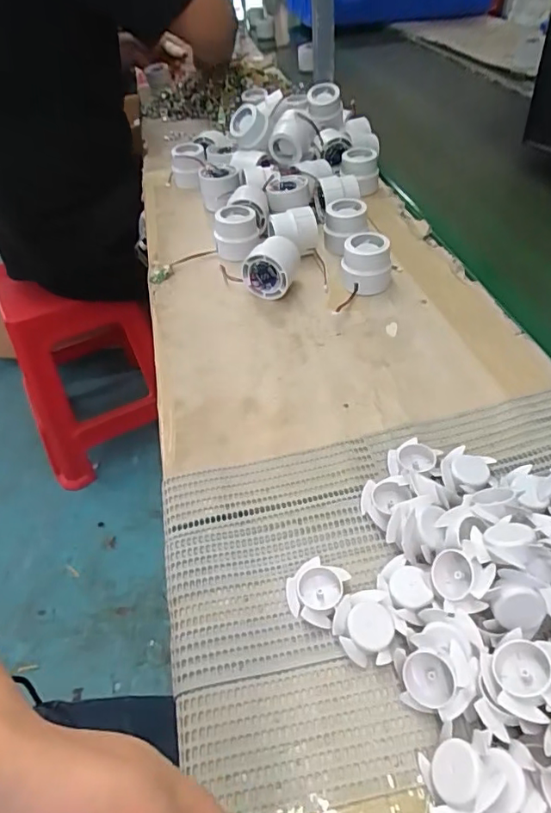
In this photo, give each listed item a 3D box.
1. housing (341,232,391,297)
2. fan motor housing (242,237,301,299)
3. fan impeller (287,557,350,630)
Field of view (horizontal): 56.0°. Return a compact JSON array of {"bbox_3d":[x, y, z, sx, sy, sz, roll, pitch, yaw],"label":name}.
[{"bbox_3d":[0.099,-0.155,0.561,0.053,0.049,0.052,-20,46,-14],"label":"housing"},{"bbox_3d":[-0.005,-0.156,0.573,0.052,0.050,0.057,5,46,11],"label":"fan motor housing"},{"bbox_3d":[0.025,0.115,0.324,0.033,0.014,0.036,21,50,24],"label":"fan impeller"}]

